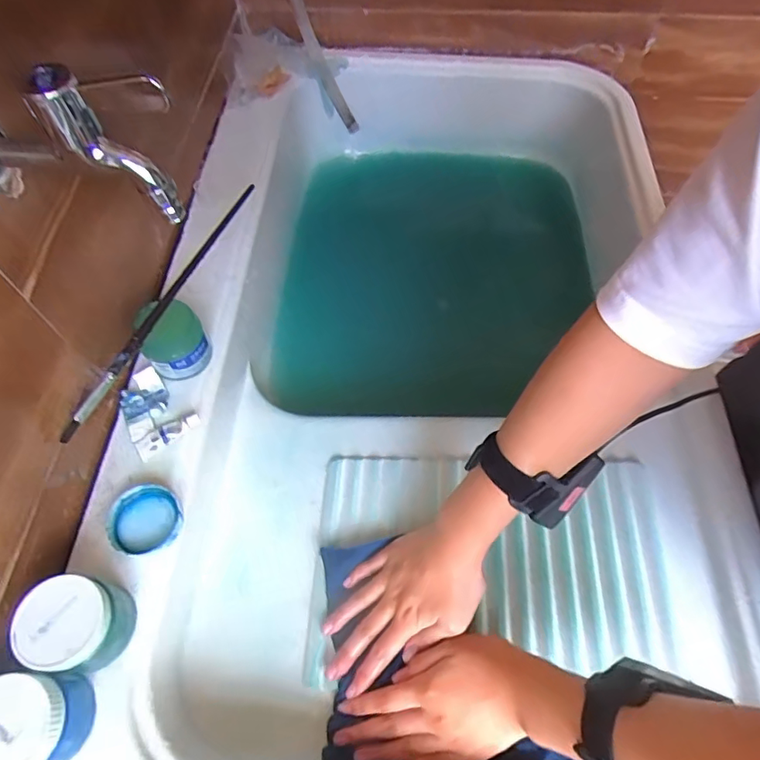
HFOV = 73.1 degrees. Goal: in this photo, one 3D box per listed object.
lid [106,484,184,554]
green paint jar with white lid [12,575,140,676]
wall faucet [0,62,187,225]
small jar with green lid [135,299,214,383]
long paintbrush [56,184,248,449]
[{"bbox_3d":[-0.188,0.112,0.413,0.054,0.012,0.054,0,60,-1],"label":"lid"},{"bbox_3d":[-0.208,0.169,0.354,0.057,0.054,0.055,0,60,-1],"label":"green paint jar with white lid"},{"bbox_3d":[-0.182,-0.137,0.296,0.136,0.085,0.033,4,60,2],"label":"wall faucet"},{"bbox_3d":[-0.186,-0.037,0.465,0.056,0.058,0.050,-32,65,-17],"label":"small jar with green lid"},{"bbox_3d":[-0.187,-0.079,0.460,0.015,0.013,0.300,19,62,10],"label":"long paintbrush"}]

